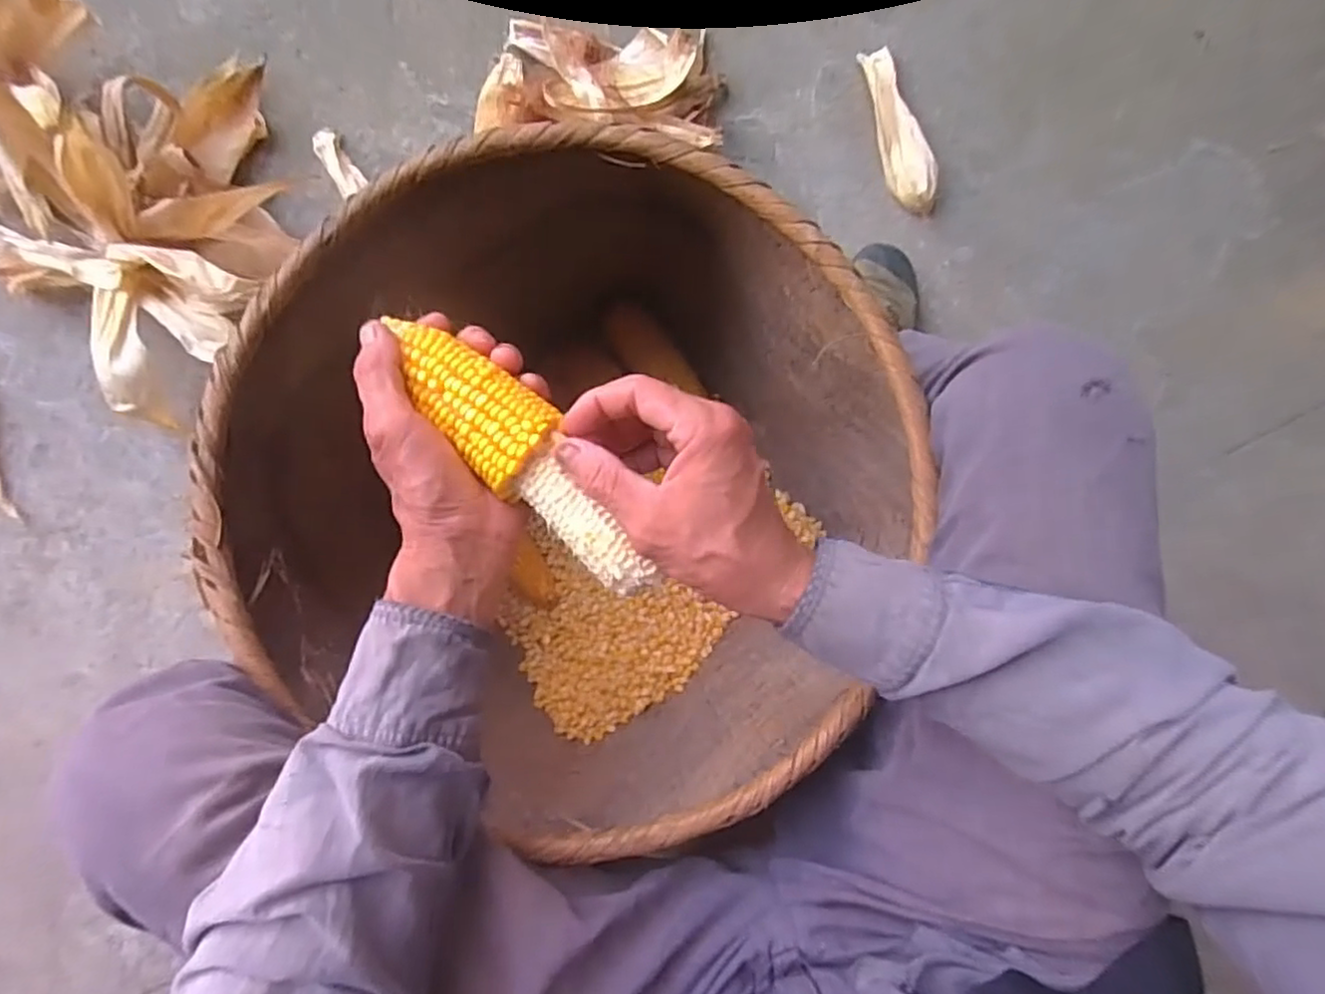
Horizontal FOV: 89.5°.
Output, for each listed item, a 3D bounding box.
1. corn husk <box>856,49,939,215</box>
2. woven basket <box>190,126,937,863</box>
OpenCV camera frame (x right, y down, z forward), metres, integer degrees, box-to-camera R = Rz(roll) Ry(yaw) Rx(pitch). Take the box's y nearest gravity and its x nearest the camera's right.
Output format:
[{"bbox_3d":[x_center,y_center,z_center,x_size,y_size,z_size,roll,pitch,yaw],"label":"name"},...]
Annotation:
[{"bbox_3d":[0.303,-0.467,0.849,0.056,0.031,0.215,-11,87,-2],"label":"corn husk"},{"bbox_3d":[-0.059,0.003,0.594,0.480,0.367,0.469,0,86,-2],"label":"woven basket"}]

